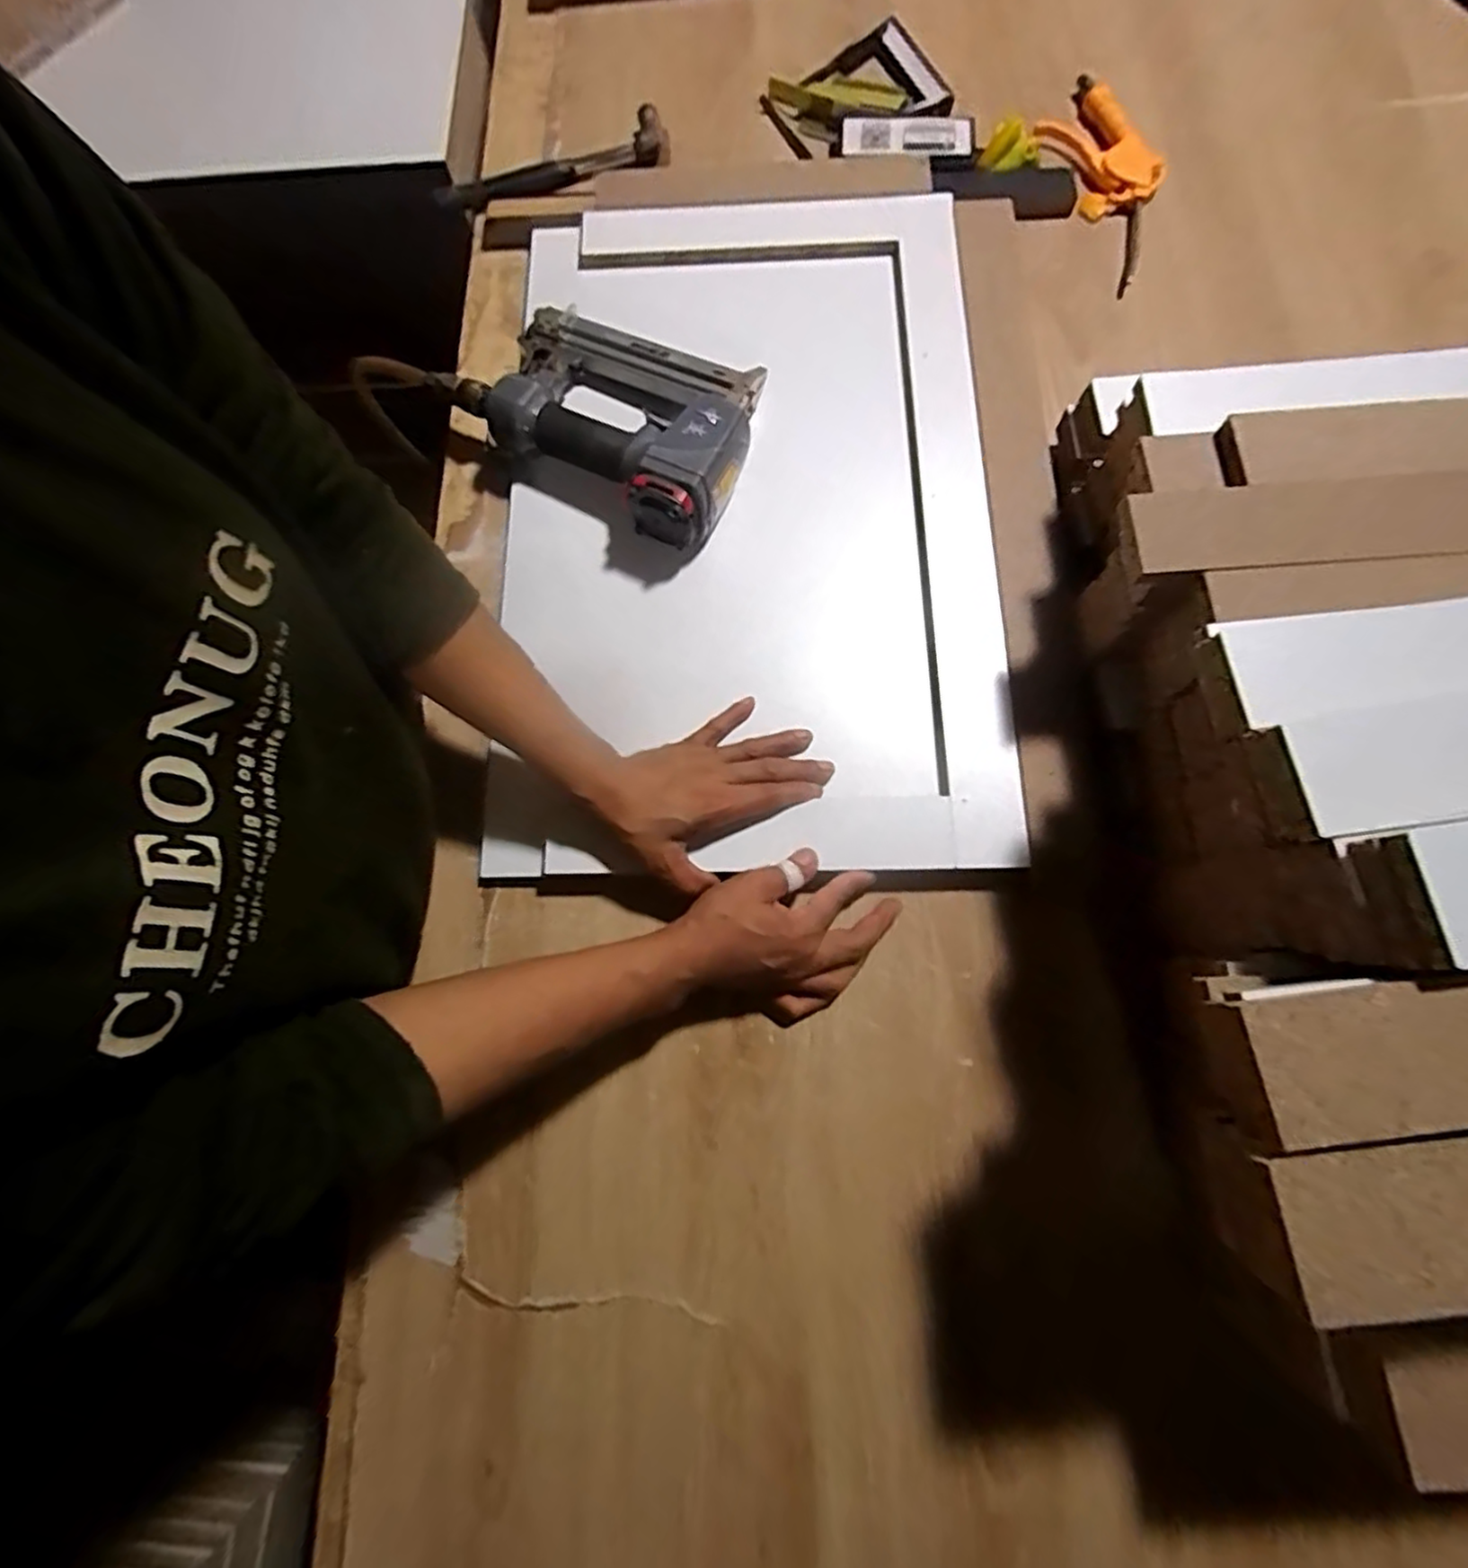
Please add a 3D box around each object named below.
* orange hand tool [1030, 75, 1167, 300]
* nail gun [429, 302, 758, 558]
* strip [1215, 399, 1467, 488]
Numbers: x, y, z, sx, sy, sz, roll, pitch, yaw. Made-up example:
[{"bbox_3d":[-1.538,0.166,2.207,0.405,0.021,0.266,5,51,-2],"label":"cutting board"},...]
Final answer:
[{"bbox_3d":[0.338,-0.557,0.621,0.085,0.020,0.229,-16,75,-1],"label":"orange hand tool"},{"bbox_3d":[-0.099,-0.308,0.548,0.263,0.072,0.160,33,79,10],"label":"nail gun"},{"bbox_3d":[0.425,-0.200,0.393,0.275,0.013,0.051,-2,76,1],"label":"strip"}]

